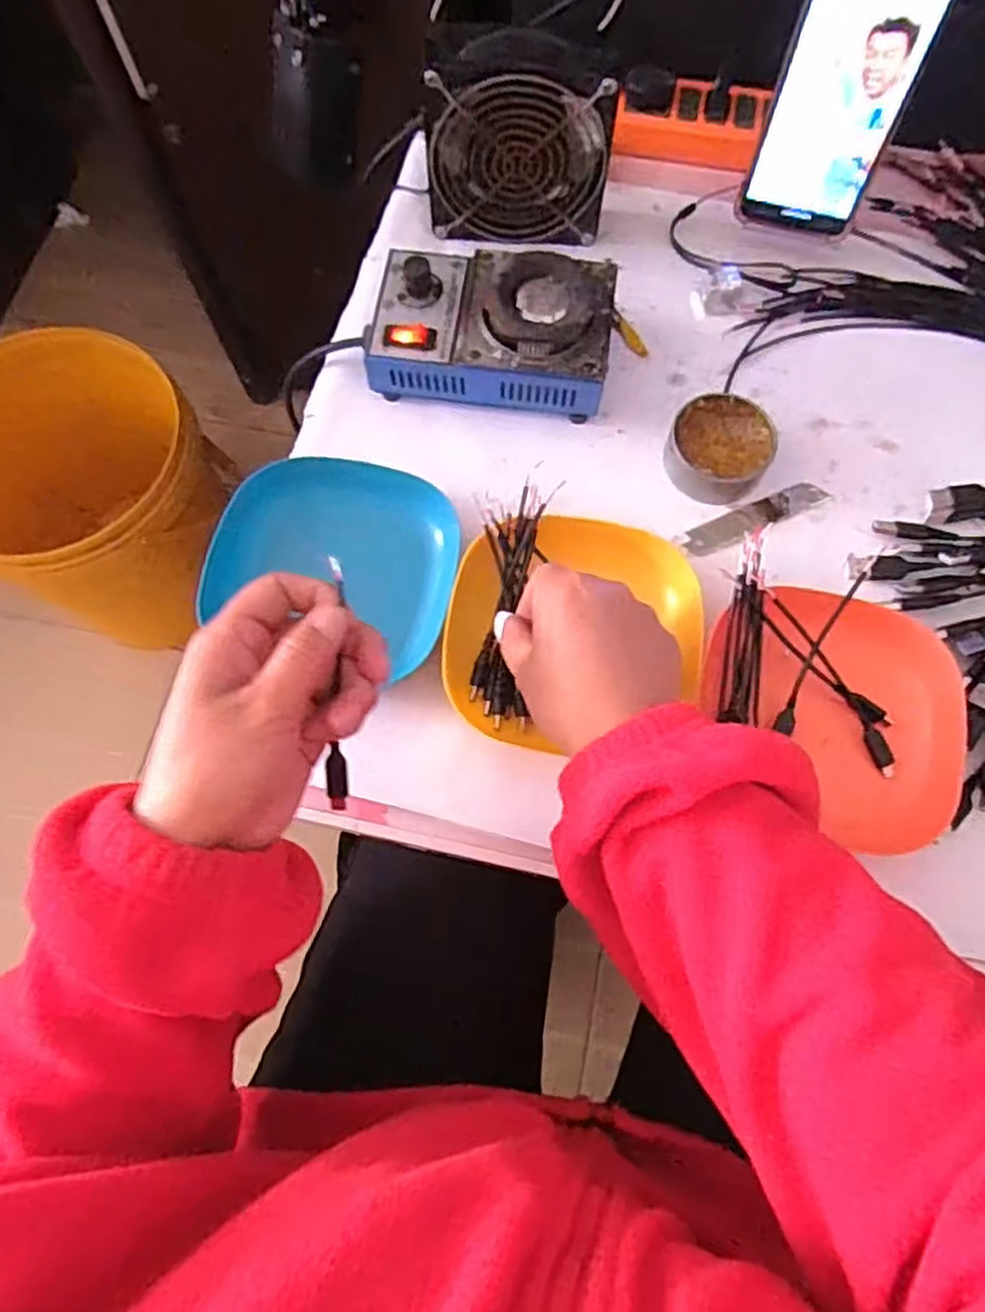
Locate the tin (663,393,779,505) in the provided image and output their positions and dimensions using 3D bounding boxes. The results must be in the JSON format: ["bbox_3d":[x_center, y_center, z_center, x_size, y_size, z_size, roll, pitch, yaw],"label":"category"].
[{"bbox_3d":[0.143,-0.129,0.475,0.062,0.022,0.067,0,72,0],"label":"tin"}]

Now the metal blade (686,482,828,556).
[{"bbox_3d":[0.165,-0.087,0.474,0.096,0.004,0.019,-25,73,-7],"label":"metal blade"}]

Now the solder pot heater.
[{"bbox_3d":[0.001,-0.212,0.481,0.147,0.059,0.096,11,72,4],"label":"solder pot heater"}]

